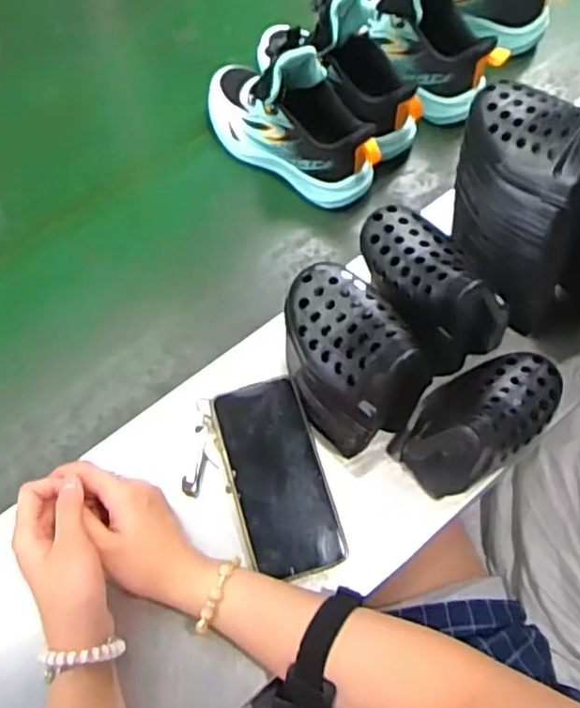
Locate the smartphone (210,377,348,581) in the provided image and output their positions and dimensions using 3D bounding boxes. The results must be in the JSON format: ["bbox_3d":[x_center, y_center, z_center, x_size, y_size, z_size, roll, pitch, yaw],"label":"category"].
[{"bbox_3d":[-0.009,0.099,0.529,0.074,0.010,0.153,-15,74,-11],"label":"smartphone"}]

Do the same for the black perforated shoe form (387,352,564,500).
[{"bbox_3d":[0.155,0.046,0.523,0.130,0.092,0.080,-38,71,-16],"label":"black perforated shoe form"}]

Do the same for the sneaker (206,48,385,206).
[{"bbox_3d":[-0.003,-0.239,0.659,0.208,0.135,0.073,33,70,14],"label":"sneaker"}]

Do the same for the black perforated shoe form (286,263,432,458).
[{"bbox_3d":[0.044,0.001,0.513,0.086,0.115,0.130,-10,66,-5],"label":"black perforated shoe form"}]

